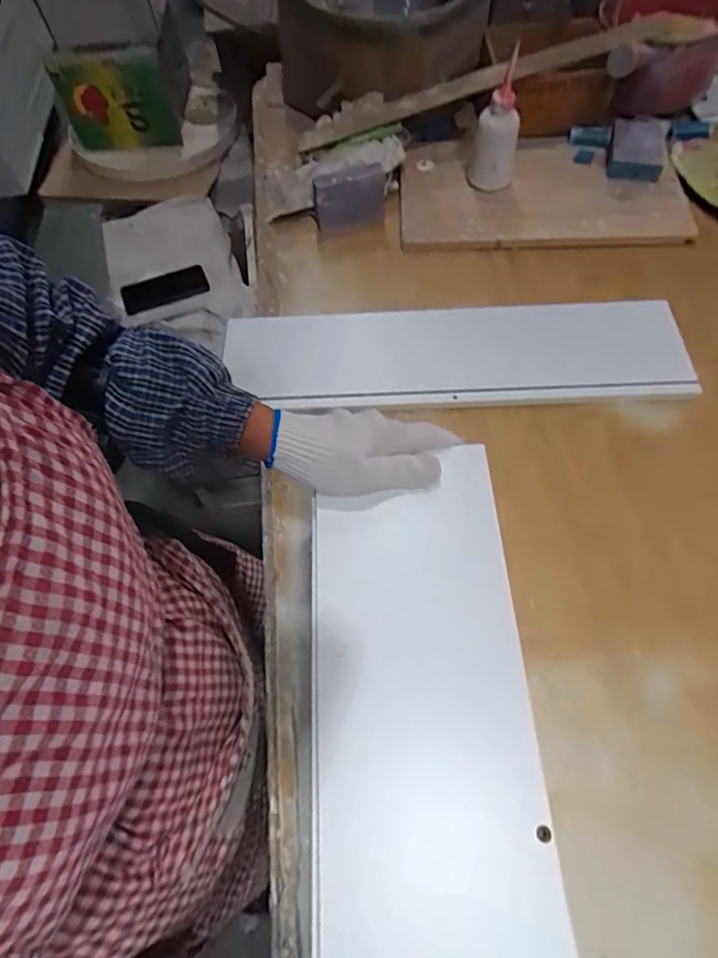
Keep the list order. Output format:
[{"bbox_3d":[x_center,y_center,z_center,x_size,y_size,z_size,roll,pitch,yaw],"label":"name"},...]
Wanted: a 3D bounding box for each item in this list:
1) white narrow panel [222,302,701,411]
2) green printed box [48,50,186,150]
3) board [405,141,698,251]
[{"bbox_3d":[0.105,-0.153,0.633,0.545,0.022,0.138,0,63,3],"label":"white narrow panel"},{"bbox_3d":[-0.559,-0.863,1.209,0.247,0.189,0.068,-4,39,-1],"label":"green printed box"},{"bbox_3d":[0.257,-0.423,0.763,0.381,0.023,0.214,3,62,5],"label":"board"}]

